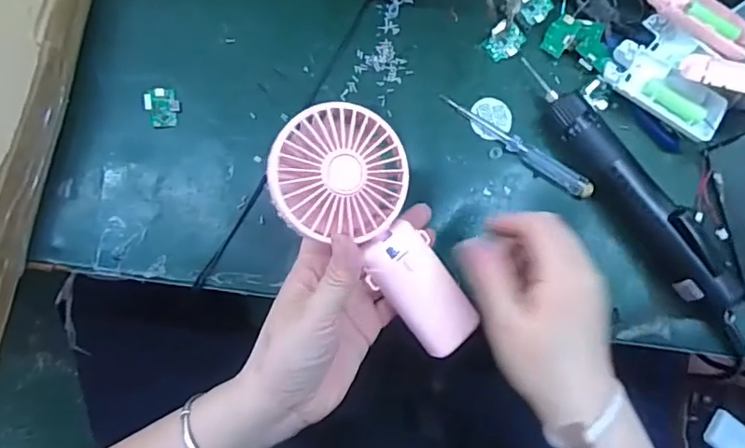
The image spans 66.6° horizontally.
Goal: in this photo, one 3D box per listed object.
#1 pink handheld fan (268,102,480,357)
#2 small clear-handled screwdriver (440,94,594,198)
[{"bbox_3d":[0.005,0.006,0.373,0.083,0.036,0.178,-36,103,-6],"label":"pink handheld fan"},{"bbox_3d":[0.114,-0.062,0.454,0.137,0.016,0.014,35,83,2],"label":"small clear-handled screwdriver"}]

